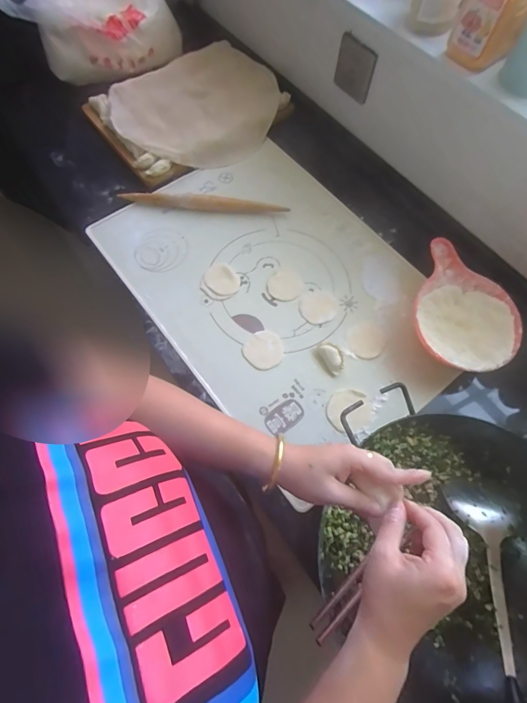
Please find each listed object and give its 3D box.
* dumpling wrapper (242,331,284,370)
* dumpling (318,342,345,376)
[{"bbox_3d":[0.002,-0.003,0.627,0.064,0.004,0.065,-1,68,3],"label":"dumpling wrapper"},{"bbox_3d":[0.113,0.009,0.613,0.030,0.018,0.057,-26,69,-7],"label":"dumpling"}]

